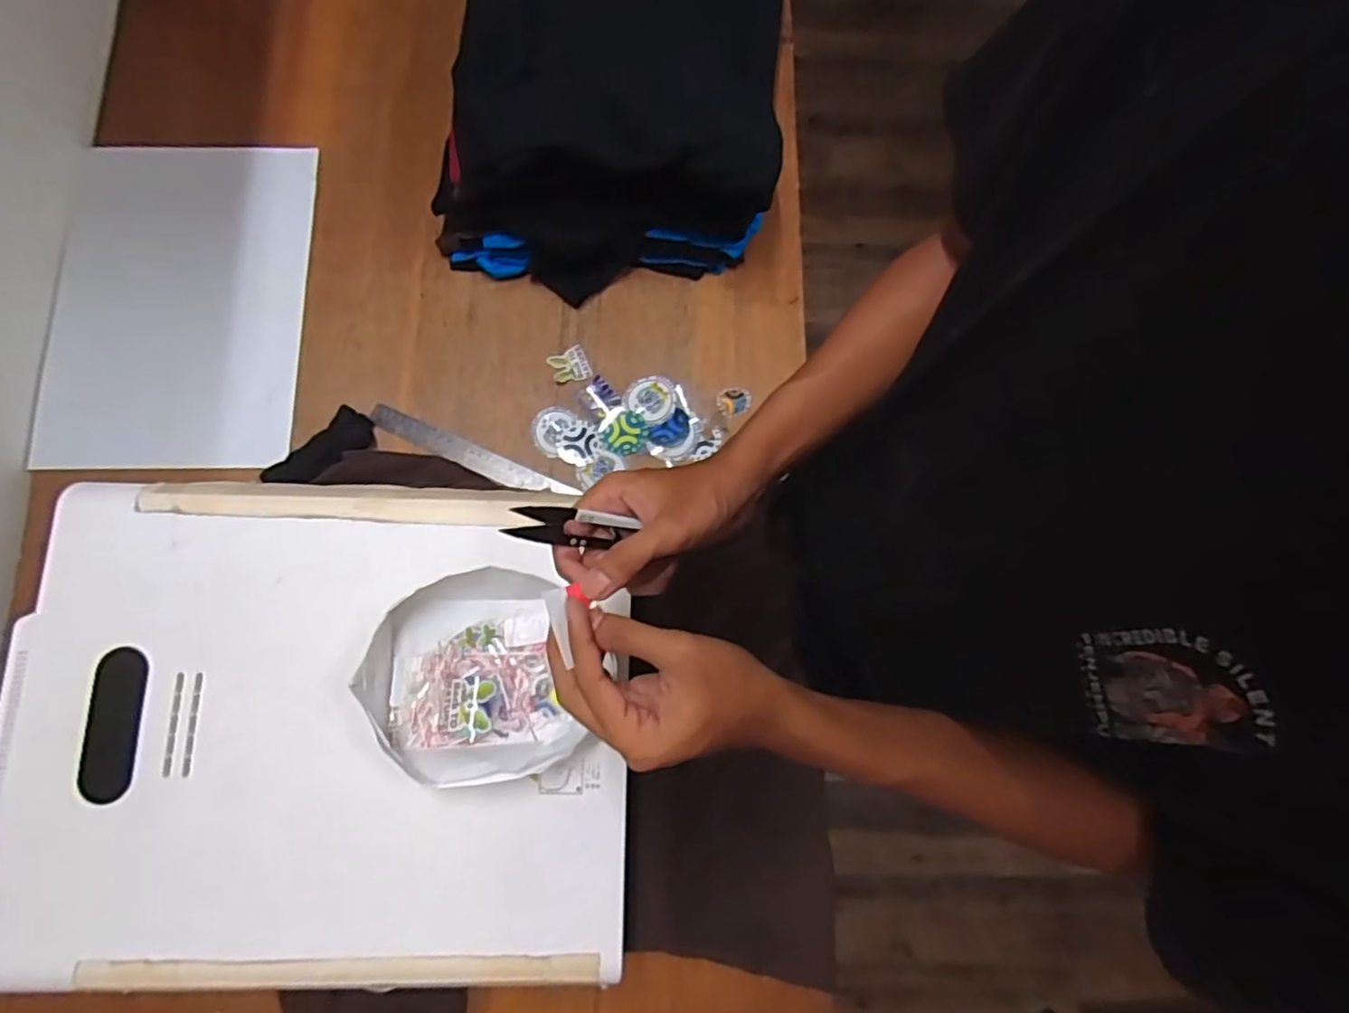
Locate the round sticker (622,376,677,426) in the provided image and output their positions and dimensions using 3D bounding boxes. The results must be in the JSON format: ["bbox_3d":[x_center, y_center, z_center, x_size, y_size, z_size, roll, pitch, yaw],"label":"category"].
[{"bbox_3d":[-0.029,-0.128,0.771,0.060,0.004,0.057,0,79,-1],"label":"round sticker"}]

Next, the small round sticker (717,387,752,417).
[{"bbox_3d":[0.072,-0.127,0.777,0.041,0.004,0.034,-17,82,-1],"label":"small round sticker"}]

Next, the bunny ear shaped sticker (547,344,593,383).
[{"bbox_3d":[-0.126,-0.170,0.777,0.045,0.004,0.042,-20,80,-5],"label":"bunny ear shaped sticker"}]

